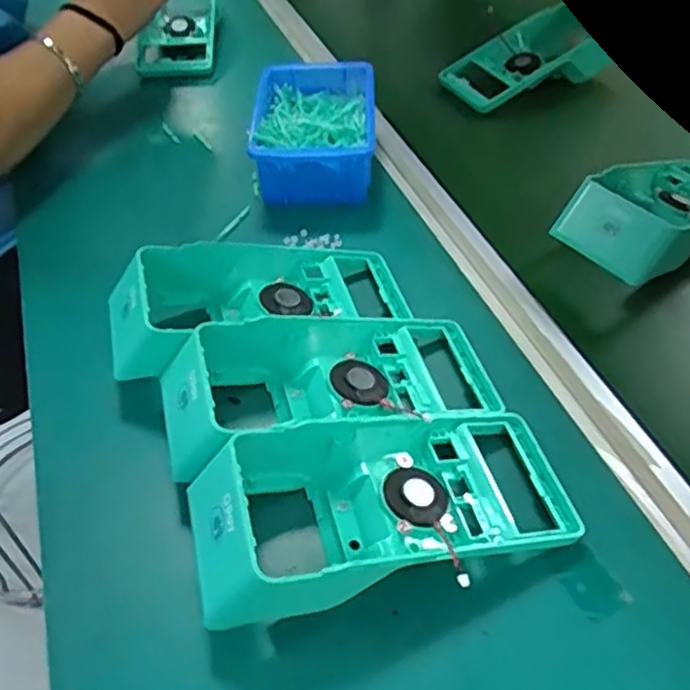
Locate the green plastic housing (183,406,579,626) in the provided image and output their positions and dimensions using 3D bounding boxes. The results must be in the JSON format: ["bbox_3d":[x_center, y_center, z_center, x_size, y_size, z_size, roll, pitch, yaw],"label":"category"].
[{"bbox_3d":[0.022,0.078,0.333,0.190,0.052,0.083,-13,48,-12],"label":"green plastic housing"}]

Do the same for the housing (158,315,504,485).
[{"bbox_3d":[-0.007,0.021,0.384,0.189,0.053,0.084,-13,48,-12],"label":"housing"}]

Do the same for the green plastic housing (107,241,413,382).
[{"bbox_3d":[-0.054,-0.030,0.435,0.189,0.051,0.090,-12,48,-11],"label":"green plastic housing"}]

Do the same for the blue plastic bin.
[{"bbox_3d":[-0.026,-0.185,0.569,0.099,0.053,0.157,0,47,0],"label":"blue plastic bin"}]

